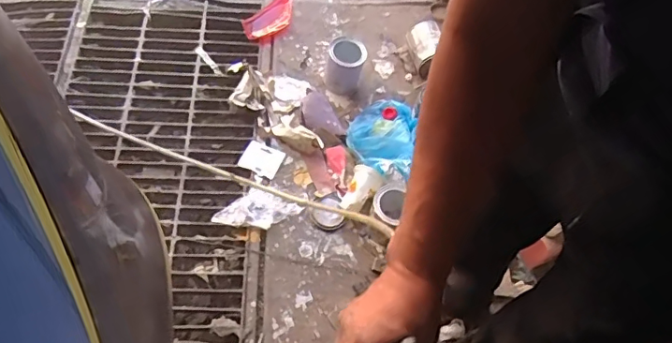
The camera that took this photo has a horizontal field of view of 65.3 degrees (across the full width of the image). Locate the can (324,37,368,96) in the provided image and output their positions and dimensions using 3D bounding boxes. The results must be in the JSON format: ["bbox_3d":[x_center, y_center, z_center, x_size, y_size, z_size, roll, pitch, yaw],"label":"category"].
[{"bbox_3d":[0.024,-0.300,1.485,0.106,0.124,0.106,2,59,-4],"label":"can"}]

